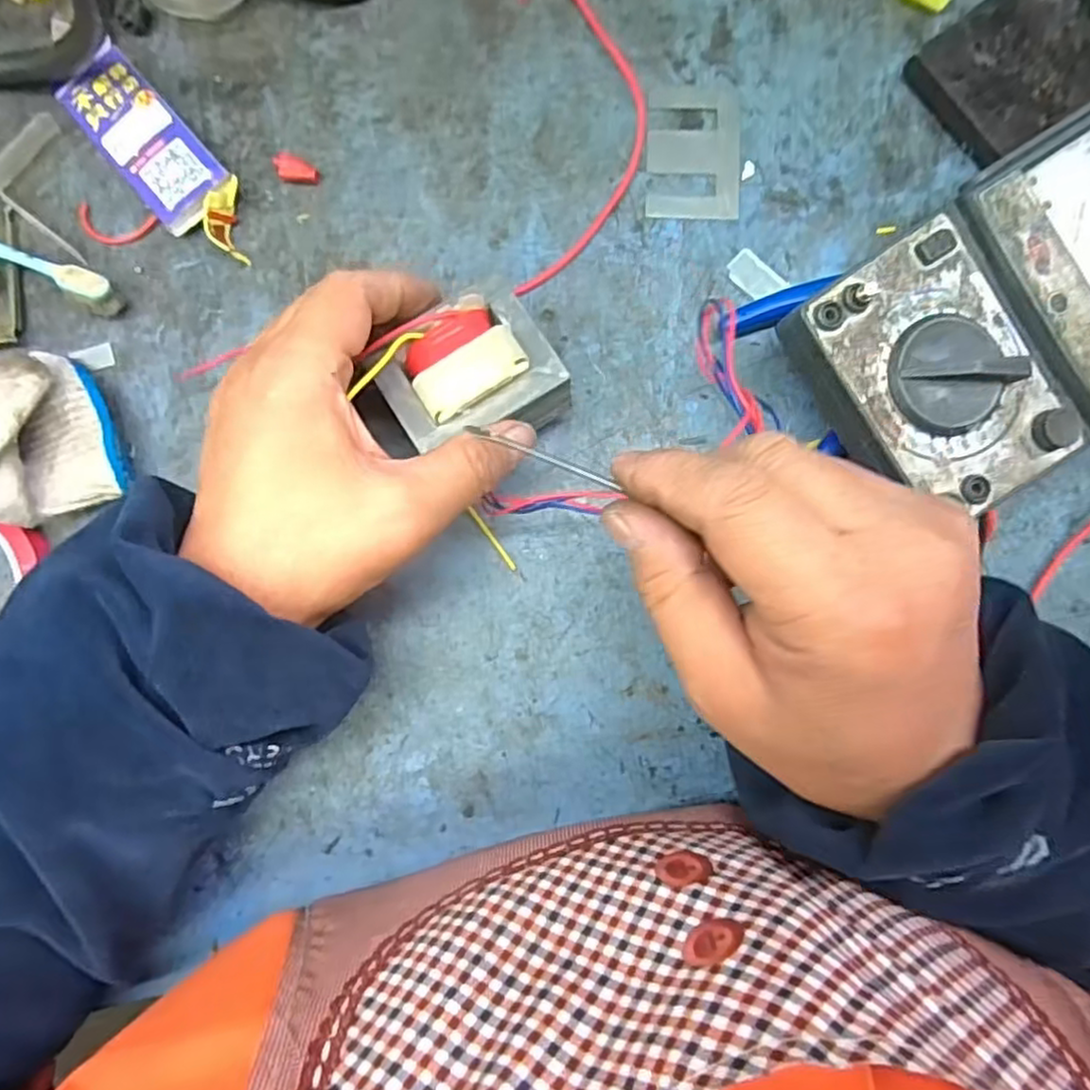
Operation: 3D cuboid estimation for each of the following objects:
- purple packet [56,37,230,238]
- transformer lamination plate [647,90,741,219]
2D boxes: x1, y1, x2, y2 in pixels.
[{"bbox_3d":[-0.183,-0.185,0.323,0.039,0.017,0.088,-41,87,-3],"label":"purple packet"},{"bbox_3d":[0.071,-0.187,0.333,0.043,0.004,0.064,2,86,0],"label":"transformer lamination plate"}]

